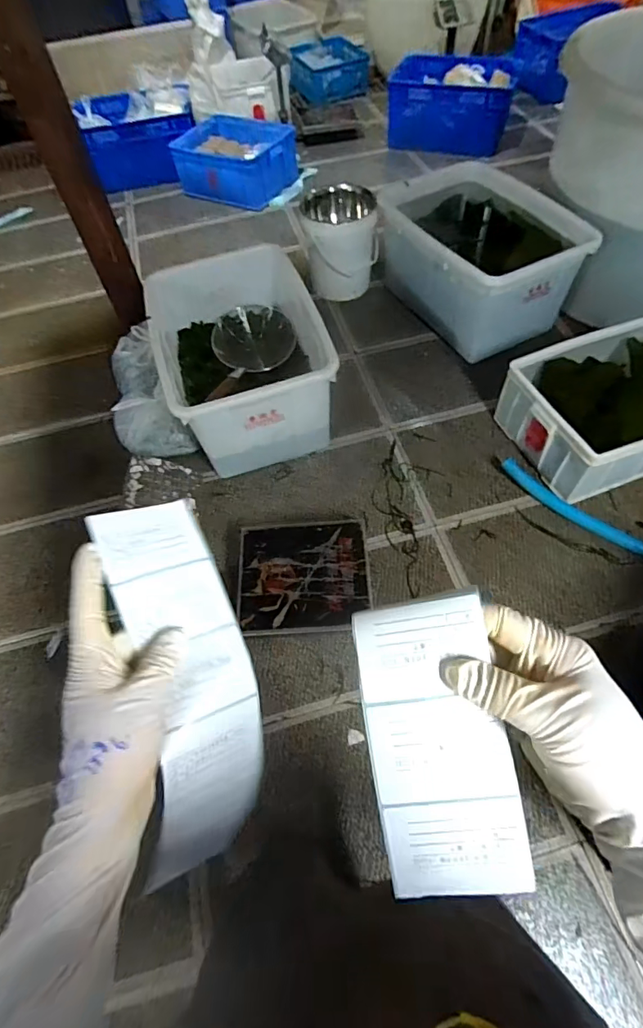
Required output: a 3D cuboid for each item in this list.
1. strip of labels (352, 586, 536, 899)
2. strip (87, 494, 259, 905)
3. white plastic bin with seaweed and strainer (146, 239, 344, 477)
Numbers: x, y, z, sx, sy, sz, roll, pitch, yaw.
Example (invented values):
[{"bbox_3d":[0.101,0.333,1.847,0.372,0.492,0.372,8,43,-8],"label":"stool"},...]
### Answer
[{"bbox_3d":[0.062,0.123,0.259,0.071,0.019,0.149,-9,81,-1],"label":"strip of labels"},{"bbox_3d":[-0.091,0.125,0.340,0.086,0.071,0.264,-11,92,-3],"label":"strip"},{"bbox_3d":[-0.271,-0.529,1.596,0.477,0.301,0.700,-18,59,-6],"label":"white plastic bin with seaweed and strainer"}]

